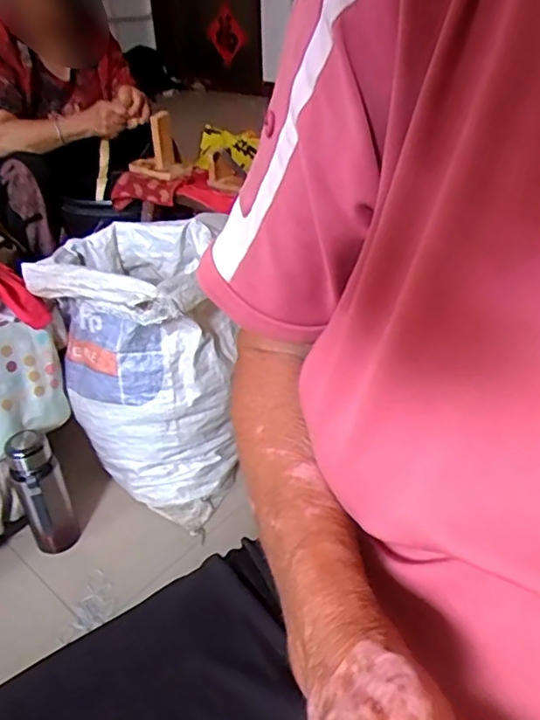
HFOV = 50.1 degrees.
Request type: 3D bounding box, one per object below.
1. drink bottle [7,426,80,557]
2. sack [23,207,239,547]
[{"bbox_3d":[-0.369,0.226,0.944,0.075,0.229,0.079,-21,37,-25],"label":"drink bottle"},{"bbox_3d":[-0.200,0.008,1.060,0.288,0.453,0.294,13,36,24],"label":"sack"}]

